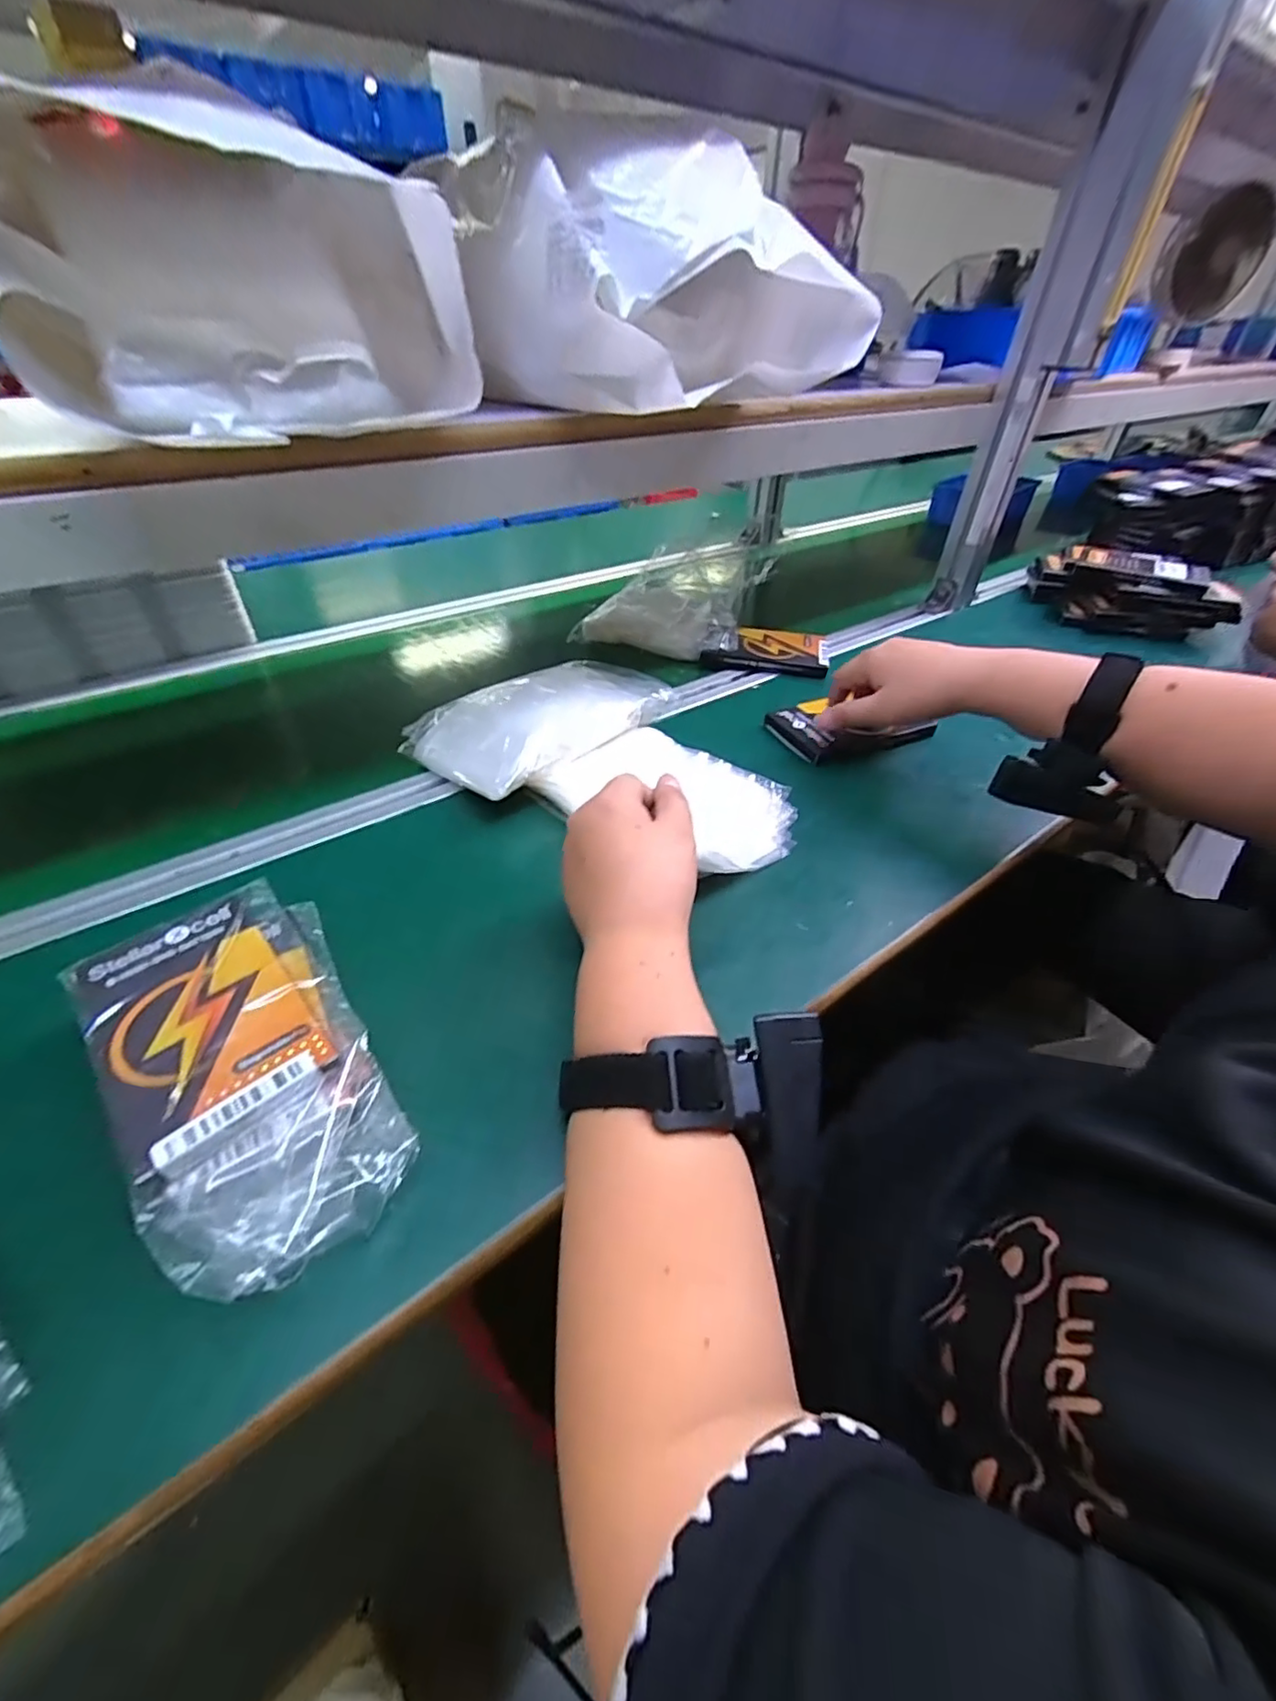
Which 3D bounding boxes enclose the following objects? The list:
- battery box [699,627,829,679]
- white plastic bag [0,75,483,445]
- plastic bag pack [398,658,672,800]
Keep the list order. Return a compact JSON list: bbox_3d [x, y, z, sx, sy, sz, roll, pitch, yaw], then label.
[{"bbox_3d":[0.140,-0.218,0.683,0.130,0.025,0.079,8,41,8],"label":"battery box"},{"bbox_3d":[-0.201,-0.289,0.313,0.224,0.124,0.138,-25,47,-28],"label":"white plastic bag"},{"bbox_3d":[-0.081,-0.109,0.531,0.133,0.044,0.197,29,48,29],"label":"plastic bag pack"}]

